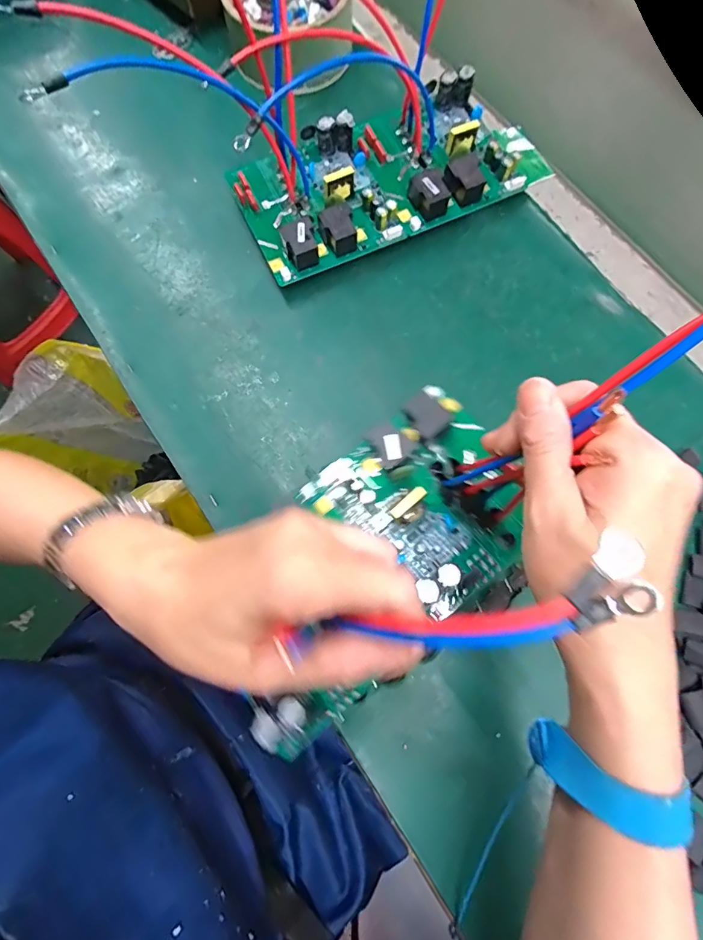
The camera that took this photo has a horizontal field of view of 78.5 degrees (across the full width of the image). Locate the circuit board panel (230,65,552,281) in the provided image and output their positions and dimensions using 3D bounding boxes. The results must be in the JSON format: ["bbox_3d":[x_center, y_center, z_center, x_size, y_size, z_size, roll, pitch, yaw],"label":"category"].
[{"bbox_3d":[0.040,-0.265,0.379,0.276,0.046,0.124,-24,77,-6],"label":"circuit board panel"}]

